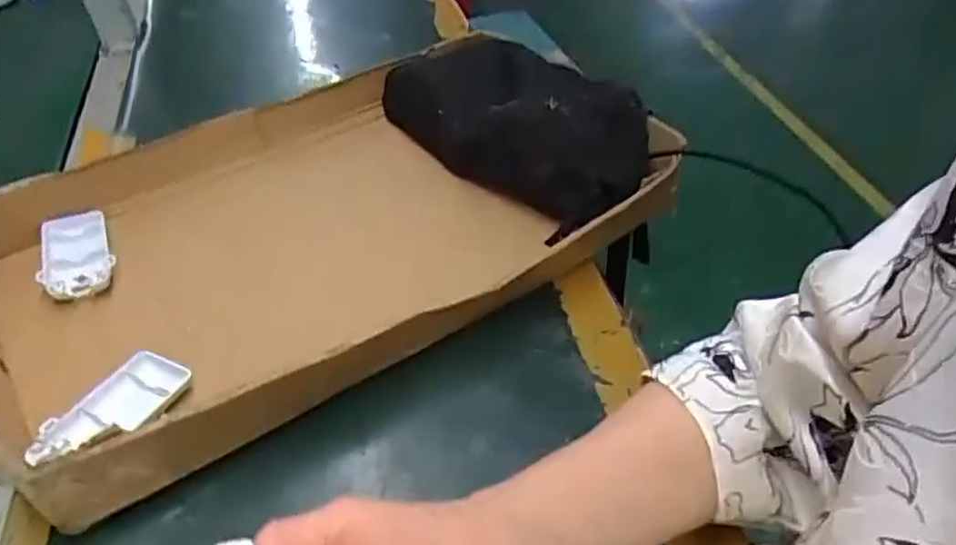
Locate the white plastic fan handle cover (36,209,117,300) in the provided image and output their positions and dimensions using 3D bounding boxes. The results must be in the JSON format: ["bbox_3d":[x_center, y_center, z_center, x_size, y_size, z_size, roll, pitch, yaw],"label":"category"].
[{"bbox_3d":[-0.307,-0.017,0.526,0.049,0.010,0.094,-19,46,-14],"label":"white plastic fan handle cover"}]

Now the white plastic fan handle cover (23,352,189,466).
[{"bbox_3d":[-0.224,0.088,0.424,0.042,0.022,0.092,19,49,22],"label":"white plastic fan handle cover"}]

